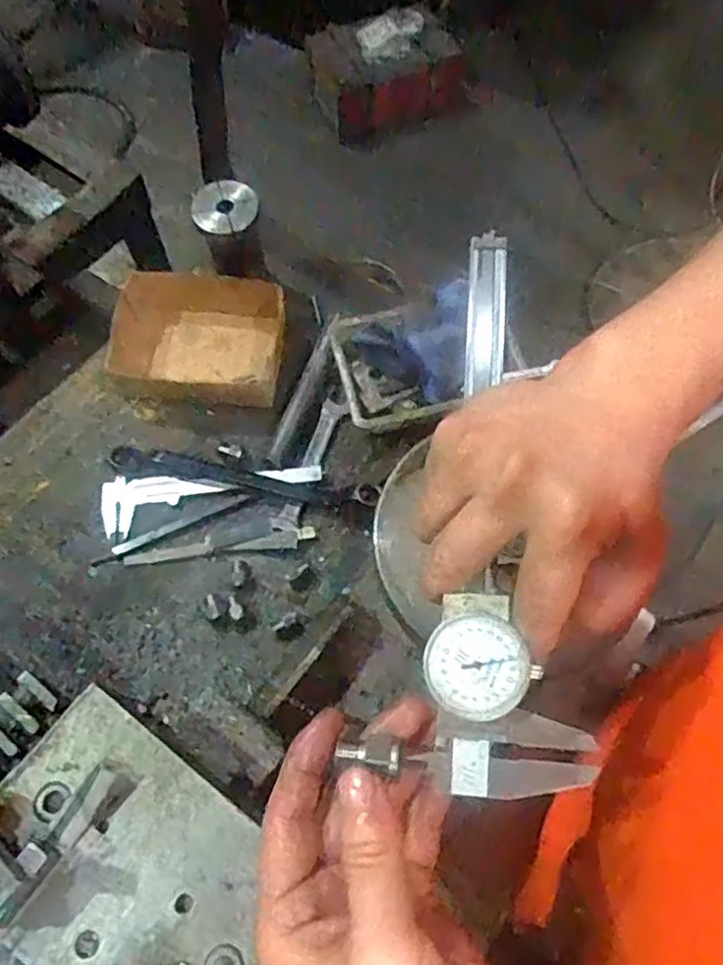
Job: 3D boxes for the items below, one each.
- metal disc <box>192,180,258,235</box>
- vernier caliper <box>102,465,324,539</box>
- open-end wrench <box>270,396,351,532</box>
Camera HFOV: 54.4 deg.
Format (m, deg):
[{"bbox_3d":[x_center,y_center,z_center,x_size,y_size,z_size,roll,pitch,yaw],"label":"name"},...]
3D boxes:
[{"bbox_3d":[-0.132,-0.266,0.676,0.057,0.011,0.059,2,71,-5],"label":"metal disc"},{"bbox_3d":[-0.140,0.015,0.655,0.205,0.012,0.054,-3,64,-1],"label":"vernier caliper"},{"bbox_3d":[-0.048,-0.020,0.671,0.027,0.009,0.146,18,65,9],"label":"open-end wrench"}]

